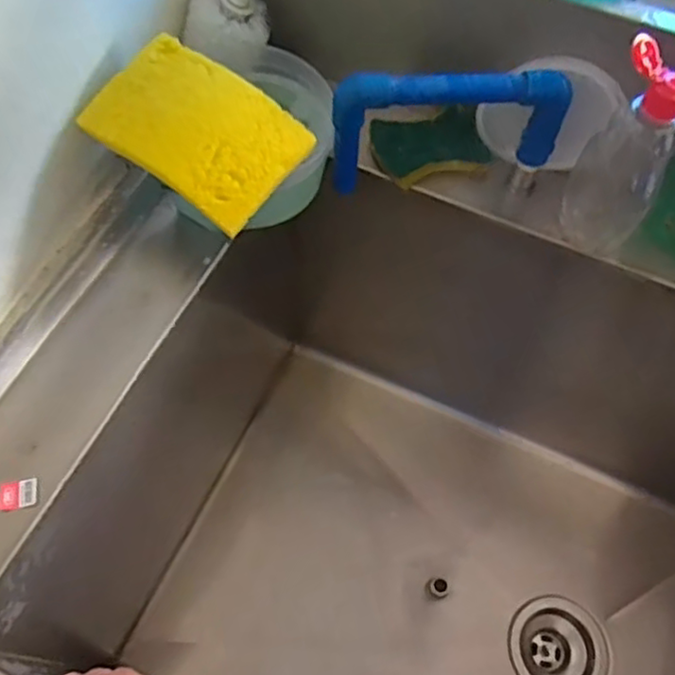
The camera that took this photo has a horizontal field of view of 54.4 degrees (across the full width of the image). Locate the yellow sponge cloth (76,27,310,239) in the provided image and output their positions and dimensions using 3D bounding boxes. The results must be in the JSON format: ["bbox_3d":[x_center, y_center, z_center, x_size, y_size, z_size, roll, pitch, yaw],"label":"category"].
[{"bbox_3d":[-0.102,-0.149,0.476,0.149,0.039,0.099,31,65,13],"label":"yellow sponge cloth"}]

